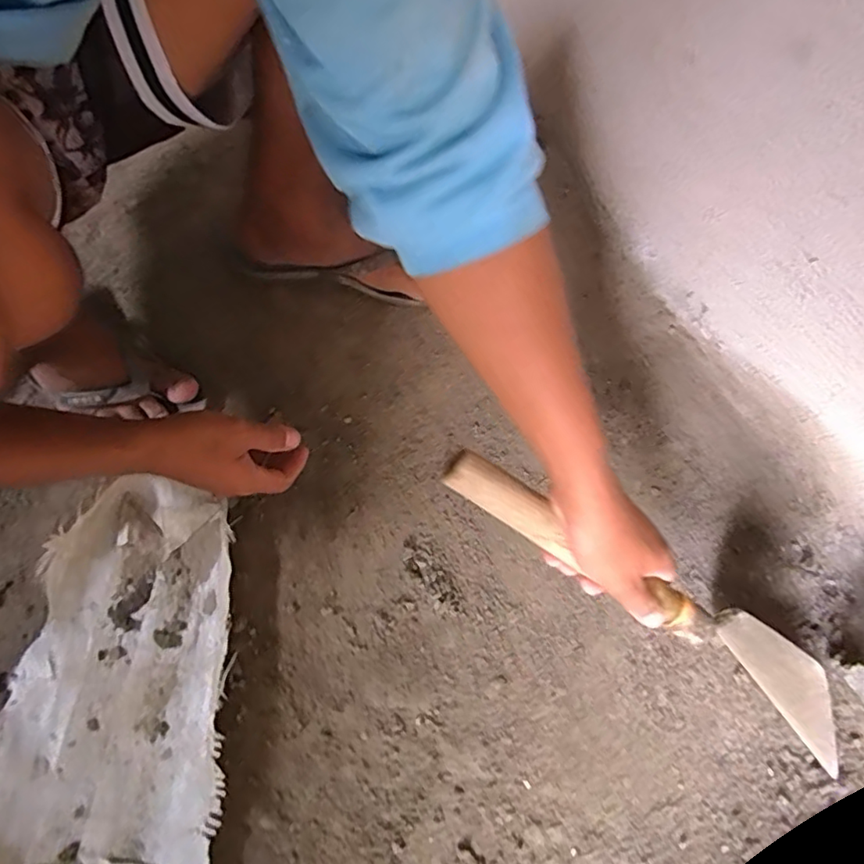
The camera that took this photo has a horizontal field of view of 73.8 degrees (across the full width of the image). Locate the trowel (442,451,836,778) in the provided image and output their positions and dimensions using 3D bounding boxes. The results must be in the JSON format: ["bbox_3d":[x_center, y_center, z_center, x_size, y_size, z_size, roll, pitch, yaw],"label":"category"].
[{"bbox_3d":[0.189,0.143,0.461,0.428,0.102,0.060,34,71,-13],"label":"trowel"}]

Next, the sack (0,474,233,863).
[{"bbox_3d":[-0.280,0.234,0.508,0.213,0.051,0.390,5,69,1],"label":"sack"}]

